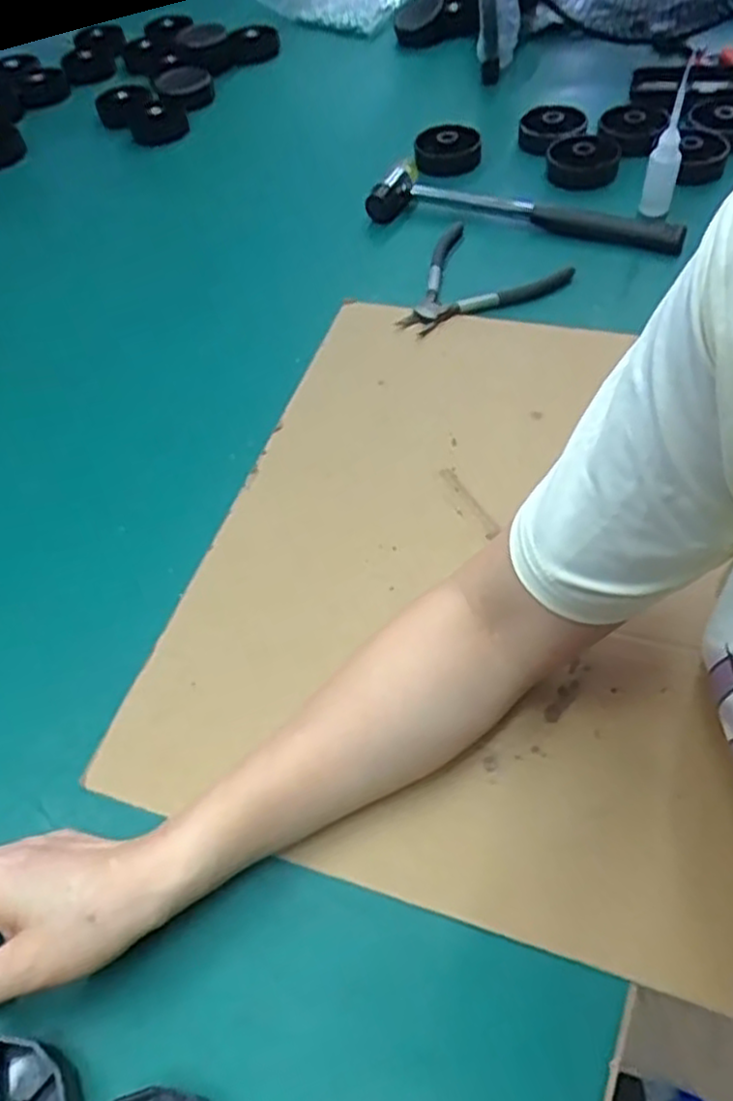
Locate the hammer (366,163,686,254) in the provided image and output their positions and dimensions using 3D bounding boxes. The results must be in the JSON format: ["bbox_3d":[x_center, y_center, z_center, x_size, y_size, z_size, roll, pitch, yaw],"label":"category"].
[{"bbox_3d":[0.143,-0.306,0.659,0.270,0.028,0.077,13,57,15],"label":"hammer"}]

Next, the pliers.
[{"bbox_3d":[0.106,-0.222,0.617,0.119,0.011,0.144,15,57,16],"label":"pliers"}]

